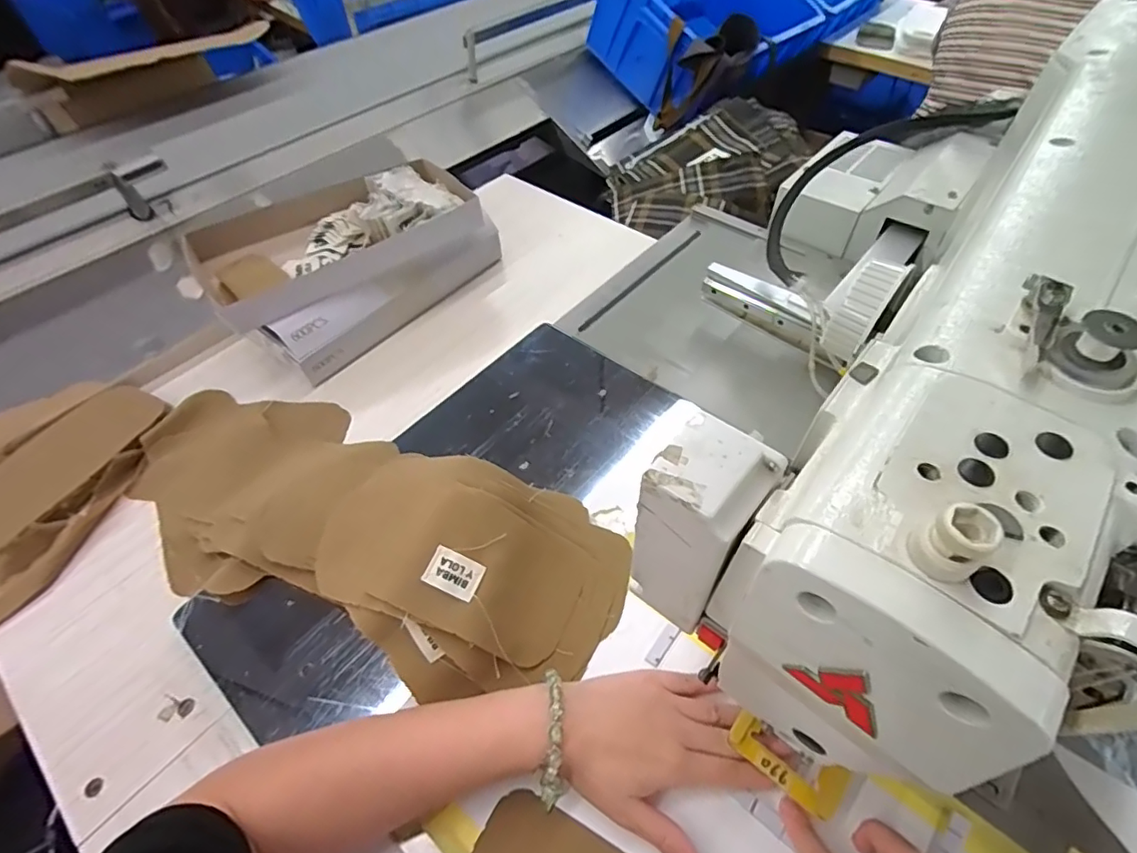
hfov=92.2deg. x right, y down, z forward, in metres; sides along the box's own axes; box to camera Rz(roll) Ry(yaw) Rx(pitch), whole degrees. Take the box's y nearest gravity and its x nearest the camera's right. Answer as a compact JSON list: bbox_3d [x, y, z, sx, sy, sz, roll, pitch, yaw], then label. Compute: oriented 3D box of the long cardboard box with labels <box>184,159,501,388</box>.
[{"bbox_3d":[-0.270,-0.209,0.682,0.201,0.100,0.323,35,61,25],"label":"long cardboard box with labels"}]

